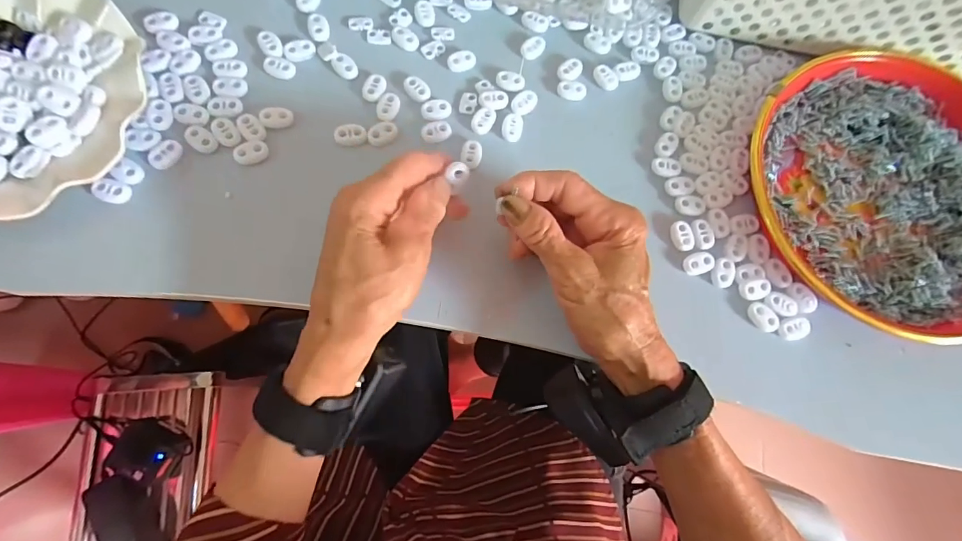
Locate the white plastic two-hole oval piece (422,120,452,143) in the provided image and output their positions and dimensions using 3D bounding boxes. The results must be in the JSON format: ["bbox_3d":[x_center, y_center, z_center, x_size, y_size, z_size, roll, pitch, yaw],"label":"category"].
[{"bbox_3d":[-0.032,-0.101,0.319,0.022,0.004,0.016,-25,80,-10],"label":"white plastic two-hole oval piece"}]

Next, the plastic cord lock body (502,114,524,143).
[{"bbox_3d":[0.024,-0.107,0.330,0.015,0.004,0.023,14,76,-1],"label":"plastic cord lock body"}]

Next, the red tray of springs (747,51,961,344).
[{"bbox_3d":[0.295,-0.060,0.319,0.209,0.024,0.207,9,76,-3],"label":"red tray of springs"}]

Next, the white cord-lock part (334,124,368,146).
[{"bbox_3d":[-0.091,-0.096,0.311,0.022,0.007,0.014,-2,76,-6],"label":"white cord-lock part"}]

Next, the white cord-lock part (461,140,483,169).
[{"bbox_3d":[-0.007,-0.084,0.318,0.014,0.004,0.022,9,76,-3],"label":"white cord-lock part"}]

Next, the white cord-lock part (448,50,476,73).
[{"bbox_3d":[-0.014,-0.161,0.338,0.022,0.006,0.015,-23,79,-10],"label":"white cord-lock part"}]

